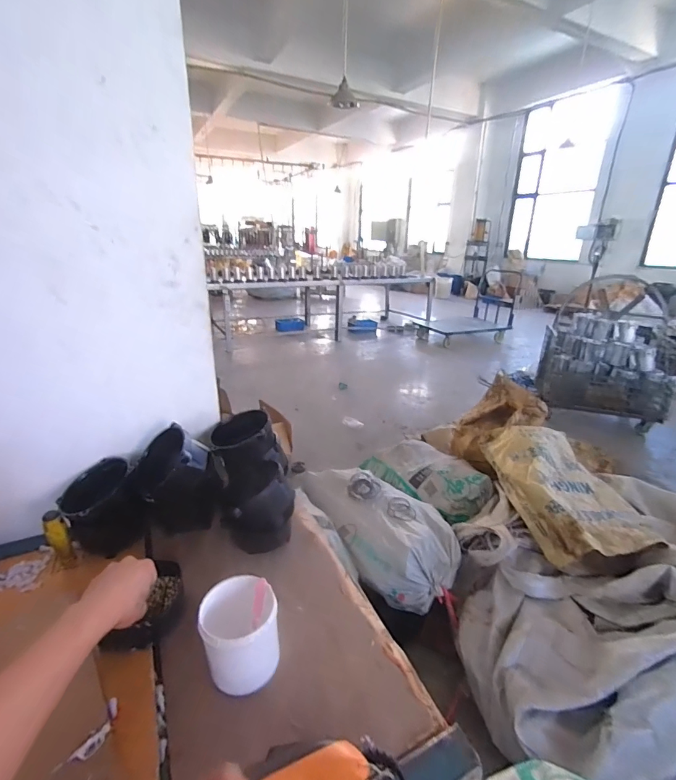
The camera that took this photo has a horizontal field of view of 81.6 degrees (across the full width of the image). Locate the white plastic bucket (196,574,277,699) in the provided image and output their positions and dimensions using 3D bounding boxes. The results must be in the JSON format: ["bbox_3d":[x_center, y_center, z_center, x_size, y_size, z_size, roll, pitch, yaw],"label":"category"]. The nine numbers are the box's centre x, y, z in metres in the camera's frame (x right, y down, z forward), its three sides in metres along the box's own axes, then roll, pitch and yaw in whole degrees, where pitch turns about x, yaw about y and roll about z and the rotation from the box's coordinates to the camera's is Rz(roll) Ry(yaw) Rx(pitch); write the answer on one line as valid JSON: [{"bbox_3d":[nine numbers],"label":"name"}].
[{"bbox_3d":[-0.127,0.321,0.513,0.093,0.104,0.093,1,21,0],"label":"white plastic bucket"}]

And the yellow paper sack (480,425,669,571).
[{"bbox_3d":[0.883,0.366,1.542,0.409,0.188,0.649,1,21,-1],"label":"yellow paper sack"}]

